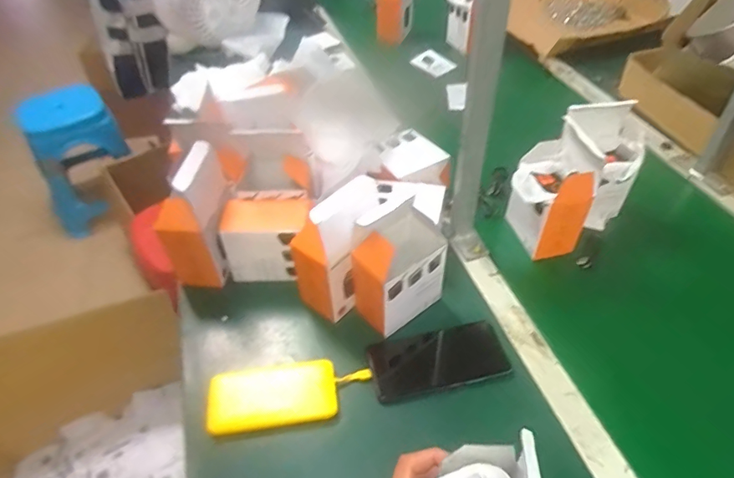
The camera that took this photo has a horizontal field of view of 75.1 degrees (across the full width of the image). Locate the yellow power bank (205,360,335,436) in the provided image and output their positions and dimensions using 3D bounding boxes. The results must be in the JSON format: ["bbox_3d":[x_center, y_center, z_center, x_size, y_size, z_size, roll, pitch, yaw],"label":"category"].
[{"bbox_3d":[-0.108,0.177,0.546,0.145,0.019,0.075,-7,44,-5],"label":"yellow power bank"}]

